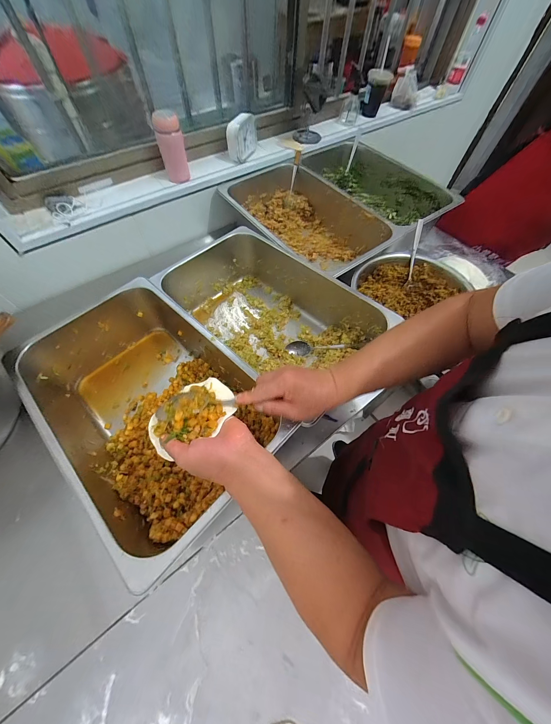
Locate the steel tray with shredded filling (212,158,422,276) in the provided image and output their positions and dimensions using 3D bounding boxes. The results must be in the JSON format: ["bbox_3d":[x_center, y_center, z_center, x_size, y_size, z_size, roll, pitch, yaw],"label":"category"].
[{"bbox_3d":[0.079,-0.449,0.849,0.361,0.158,0.525,-39,67,-18],"label":"steel tray with shredded filling"}]

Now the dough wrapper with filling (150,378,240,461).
[{"bbox_3d":[-0.120,0.071,0.354,0.086,0.037,0.122,34,67,18],"label":"dough wrapper with filling"}]

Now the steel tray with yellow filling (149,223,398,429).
[{"bbox_3d":[-0.025,-0.111,0.648,0.359,0.158,0.511,-40,68,-19],"label":"steel tray with yellow filling"}]

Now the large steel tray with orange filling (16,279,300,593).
[{"bbox_3d":[-0.249,0.079,0.535,0.510,0.163,0.319,41,69,21],"label":"large steel tray with orange filling"}]

